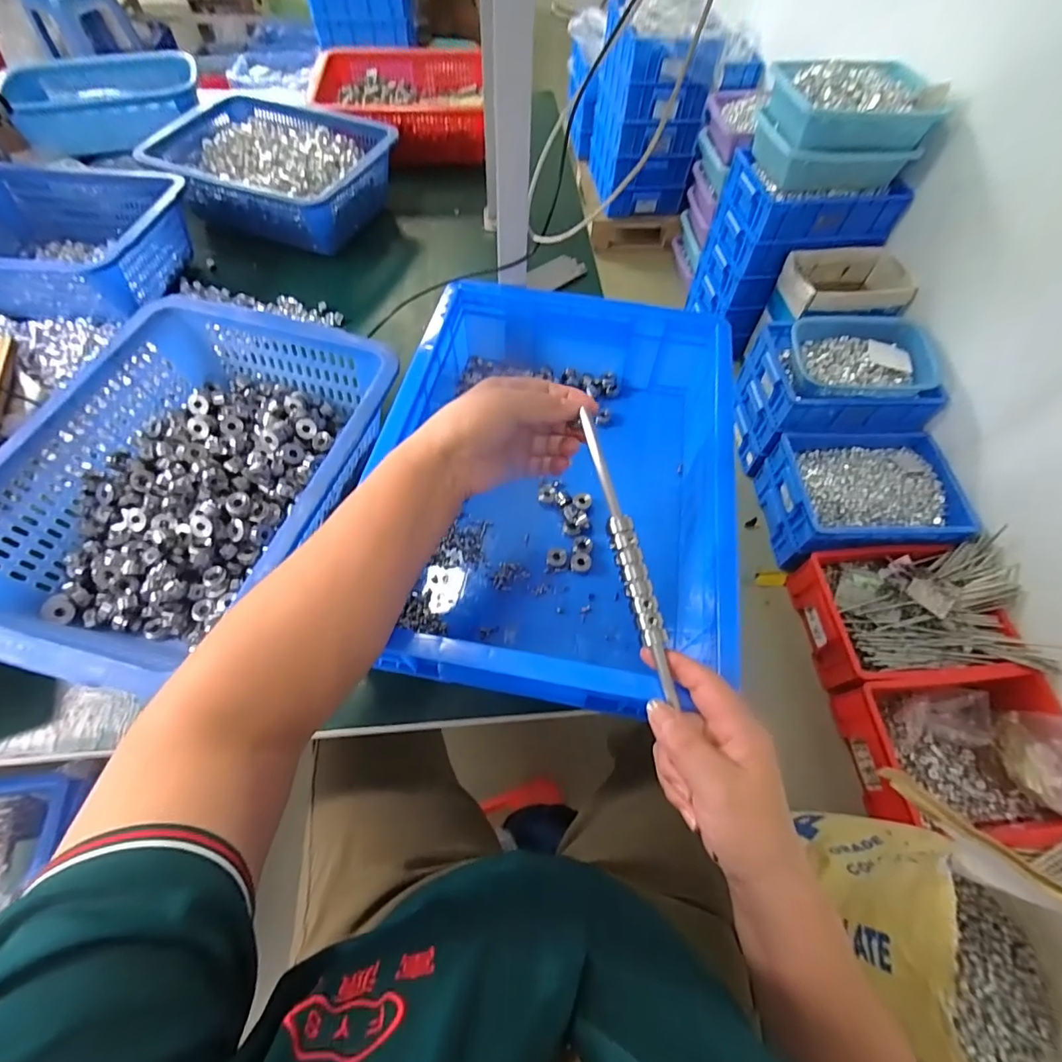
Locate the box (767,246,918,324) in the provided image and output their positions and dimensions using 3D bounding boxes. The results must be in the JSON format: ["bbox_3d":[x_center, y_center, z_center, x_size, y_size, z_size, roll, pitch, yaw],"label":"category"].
[{"bbox_3d":[0.907,-0.694,1.458,0.358,0.149,0.280,-5,61,-5],"label":"box"}]

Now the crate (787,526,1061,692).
[{"bbox_3d":[0.909,0.190,1.177,0.467,0.152,0.327,-3,61,-4],"label":"crate"}]

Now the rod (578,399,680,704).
[{"bbox_3d":[0.065,0.013,0.335,0.018,0.011,0.200,-13,78,-10],"label":"rod"}]

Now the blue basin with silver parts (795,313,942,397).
[{"bbox_3d":[0.882,-0.467,1.334,0.354,0.108,0.256,3,61,-1],"label":"blue basin with silver parts"}]

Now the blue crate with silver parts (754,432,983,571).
[{"bbox_3d":[0.878,-0.095,1.335,0.438,0.171,0.345,-3,61,-4],"label":"blue crate with silver parts"}]

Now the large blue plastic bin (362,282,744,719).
[{"bbox_3d":[0.023,-0.054,0.477,0.300,0.117,0.404,11,61,3],"label":"large blue plastic bin"}]

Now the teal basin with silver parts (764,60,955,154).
[{"bbox_3d":[0.828,-1.102,1.273,0.387,0.098,0.257,-9,62,-8],"label":"teal basin with silver parts"}]

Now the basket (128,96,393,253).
[{"bbox_3d":[-0.374,-0.535,0.742,0.323,0.089,0.224,17,61,7],"label":"basket"}]

